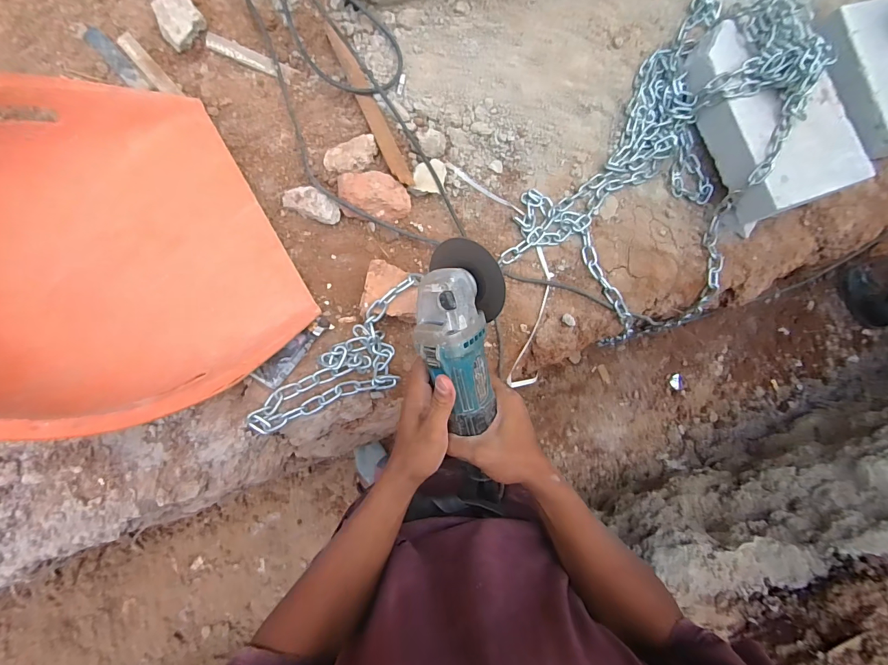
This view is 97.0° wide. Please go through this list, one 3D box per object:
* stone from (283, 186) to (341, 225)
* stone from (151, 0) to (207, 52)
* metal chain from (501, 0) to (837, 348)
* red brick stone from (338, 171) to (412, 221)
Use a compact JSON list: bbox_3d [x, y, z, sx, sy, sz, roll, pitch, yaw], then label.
[{"bbox_3d":[-0.205,-0.198,0.614,0.094,0.041,0.039,29,81,-3],"label":"stone"},{"bbox_3d":[-0.394,-0.465,0.586,0.064,0.041,0.066,-40,90,-9],"label":"stone"},{"bbox_3d":[0.414,-0.314,0.700,0.370,0.181,0.639,32,81,-2],"label":"metal chain"},{"bbox_3d":[-0.108,-0.214,0.616,0.106,0.061,0.073,-12,85,-8],"label":"red brick stone"}]

